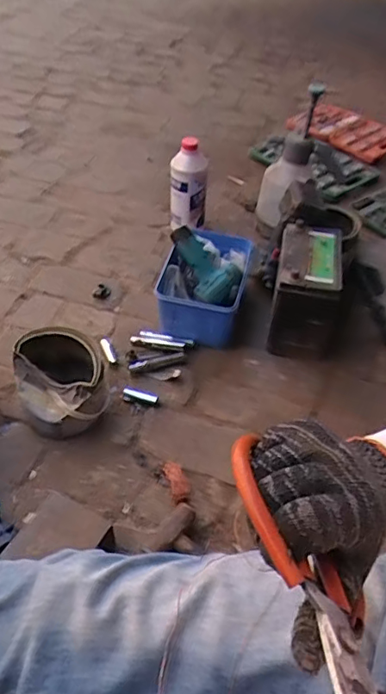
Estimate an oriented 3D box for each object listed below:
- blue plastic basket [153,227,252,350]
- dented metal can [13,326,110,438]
[{"bbox_3d":[0.023,-0.127,1.132,0.172,0.166,0.210,10,48,5],"label":"blue plastic basket"},{"bbox_3d":[-0.237,0.051,0.958,0.163,0.143,0.176,2,48,-2],"label":"dented metal can"}]

